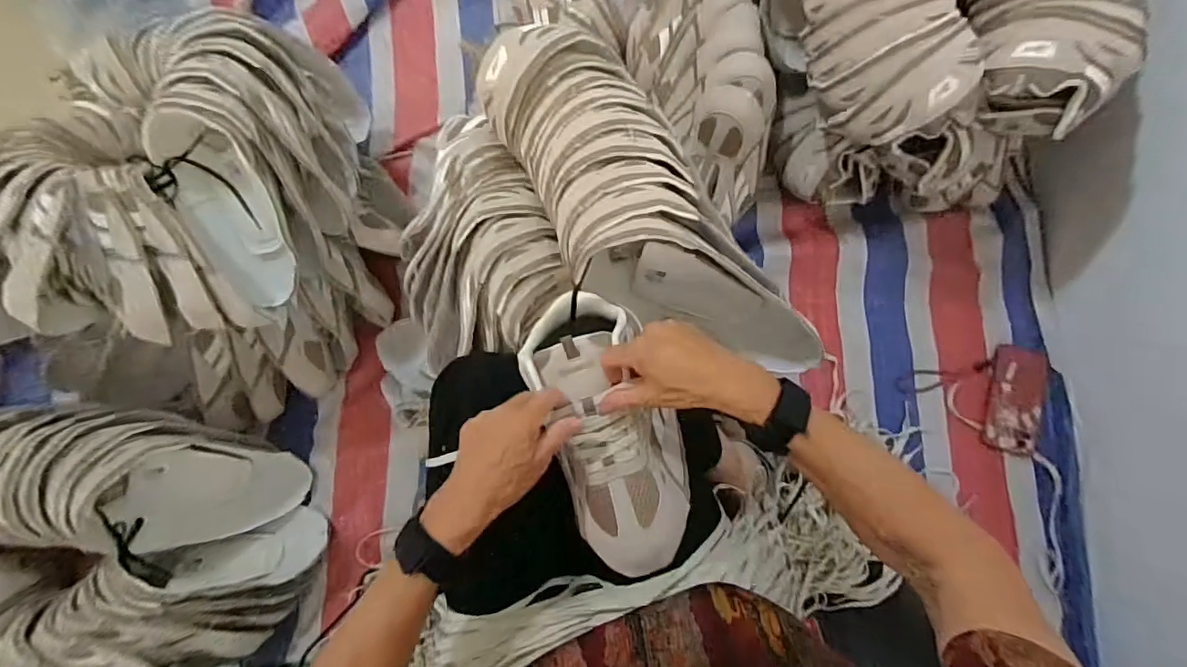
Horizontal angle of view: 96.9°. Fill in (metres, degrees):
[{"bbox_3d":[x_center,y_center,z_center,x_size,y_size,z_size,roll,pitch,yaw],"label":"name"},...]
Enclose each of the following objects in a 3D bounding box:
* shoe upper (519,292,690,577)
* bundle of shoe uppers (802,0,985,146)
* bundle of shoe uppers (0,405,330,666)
[{"bbox_3d":[0.015,0.079,0.481,0.114,0.057,0.251,-18,73,-3],"label":"shoe upper"},{"bbox_3d":[0.360,-0.418,0.653,0.167,0.124,0.350,-9,79,-2],"label":"bundle of shoe uppers"},{"bbox_3d":[-0.669,0.328,0.691,0.458,0.183,0.471,0,79,0],"label":"bundle of shoe uppers"}]

